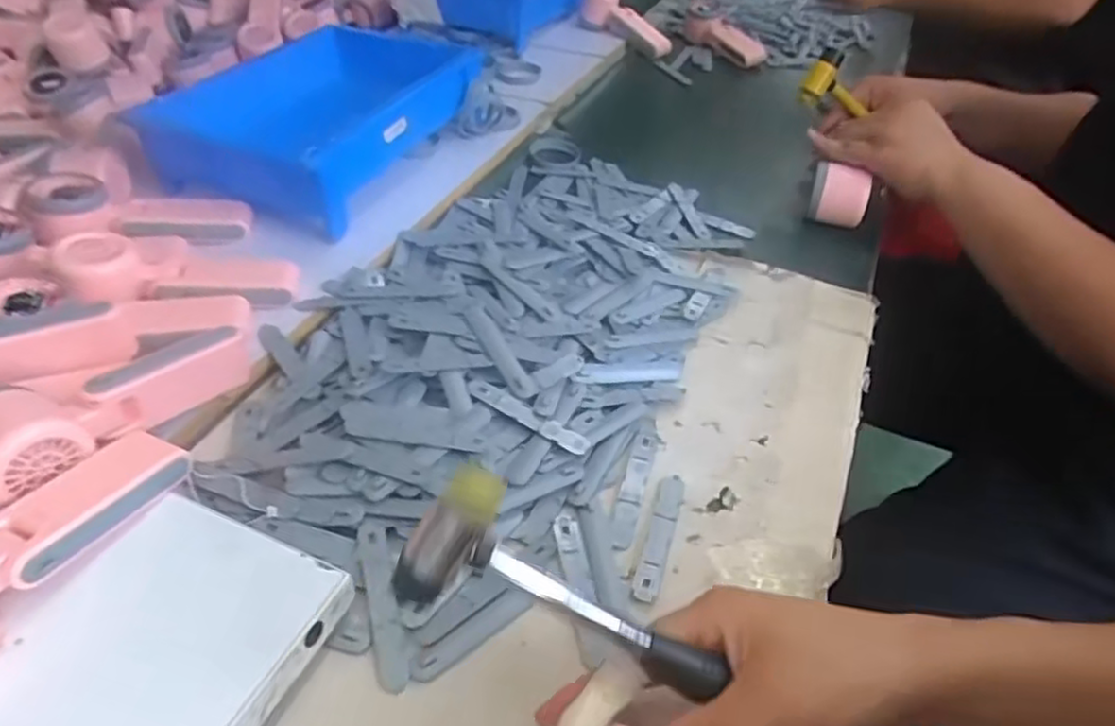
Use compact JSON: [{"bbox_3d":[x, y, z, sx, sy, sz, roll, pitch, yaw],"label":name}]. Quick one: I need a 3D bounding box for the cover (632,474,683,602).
[{"bbox_3d":[0.063,0.106,0.431,0.015,0.004,0.093,12,43,13],"label":"cover"}]

